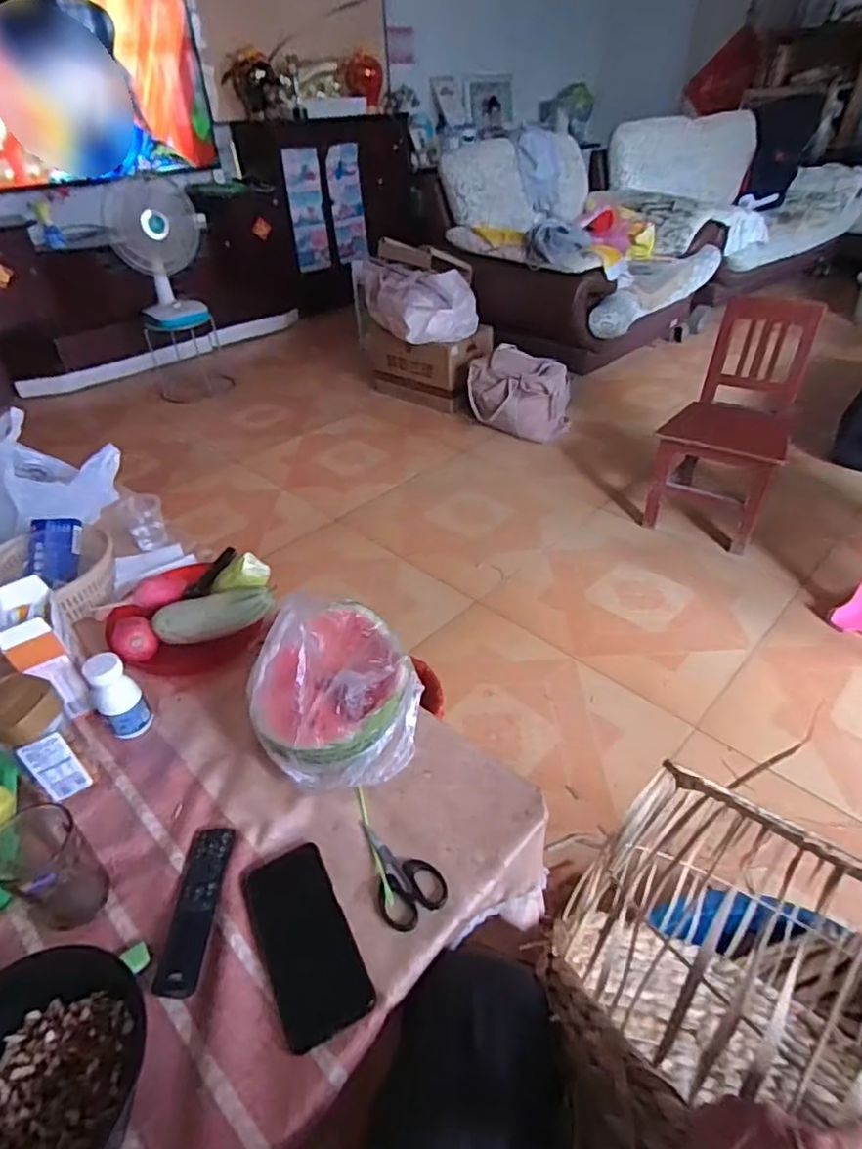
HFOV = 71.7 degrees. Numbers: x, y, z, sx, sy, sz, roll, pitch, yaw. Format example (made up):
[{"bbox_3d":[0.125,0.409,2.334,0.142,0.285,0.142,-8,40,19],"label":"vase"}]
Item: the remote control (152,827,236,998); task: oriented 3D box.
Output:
[{"bbox_3d":[-0.225,0.311,0.571,0.042,0.014,0.150,-3,39,0],"label":"remote control"}]

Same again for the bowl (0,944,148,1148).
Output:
[{"bbox_3d":[-0.303,0.375,0.444,0.146,0.082,0.168,14,42,20],"label":"bowl"}]

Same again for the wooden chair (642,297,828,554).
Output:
[{"bbox_3d":[0.836,-0.434,1.678,0.308,0.527,0.416,18,44,24],"label":"wooden chair"}]

